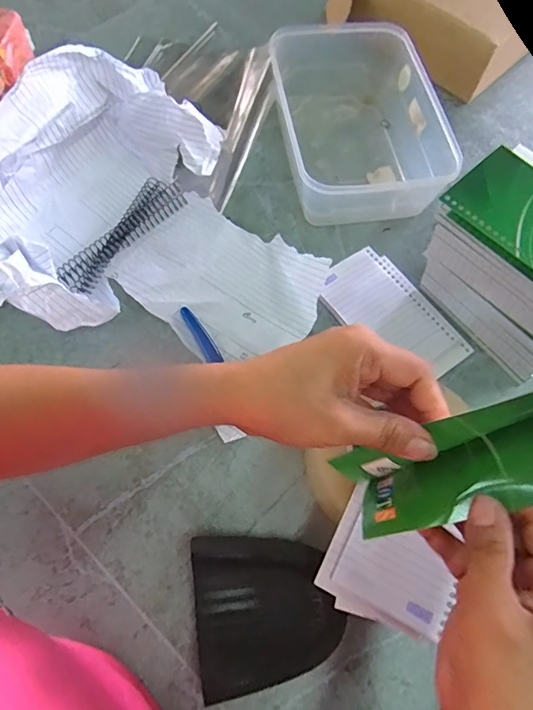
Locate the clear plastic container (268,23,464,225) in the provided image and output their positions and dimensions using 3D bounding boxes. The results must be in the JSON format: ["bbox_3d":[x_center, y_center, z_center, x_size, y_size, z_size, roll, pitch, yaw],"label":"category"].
[{"bbox_3d":[0.098,-0.258,0.499,0.161,0.061,0.236,-7,67,-5],"label":"clear plastic container"}]

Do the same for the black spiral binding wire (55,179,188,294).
[{"bbox_3d":[-0.142,-0.121,0.453,0.039,0.013,0.153,35,70,11],"label":"black spiral binding wire"}]

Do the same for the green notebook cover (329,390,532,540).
[{"bbox_3d":[0.094,0.061,0.246,0.046,0.145,0.053,14,54,-44],"label":"green notebook cover"}]

